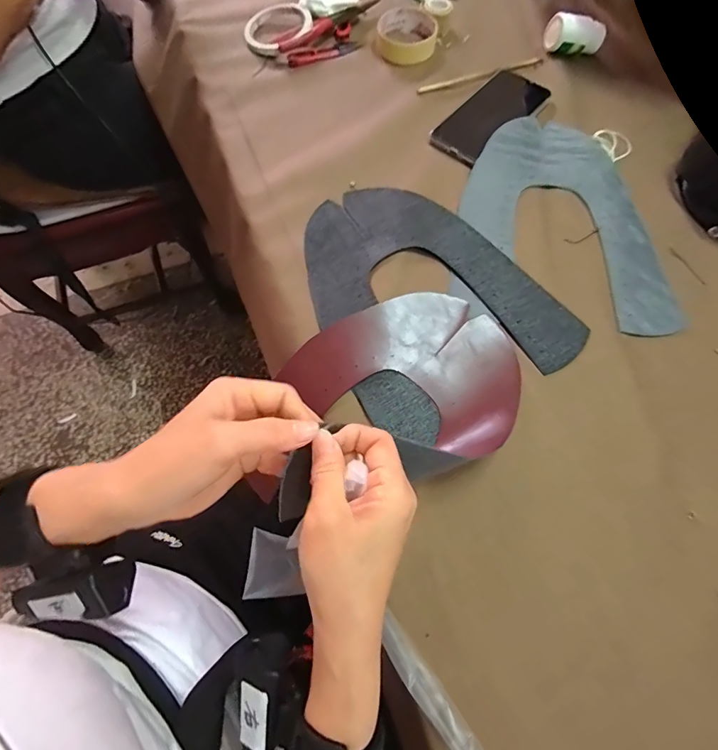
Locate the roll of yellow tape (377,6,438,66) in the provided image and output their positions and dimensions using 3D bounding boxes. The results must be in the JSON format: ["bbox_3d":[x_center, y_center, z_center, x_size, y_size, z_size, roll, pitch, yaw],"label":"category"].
[{"bbox_3d":[0.064,-0.454,0.545,0.081,0.022,0.088,6,69,1],"label":"roll of yellow tape"}]

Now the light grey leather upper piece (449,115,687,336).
[{"bbox_3d":[0.213,-0.171,0.439,0.219,0.012,0.266,4,69,1],"label":"light grey leather upper piece"}]

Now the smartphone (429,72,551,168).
[{"bbox_3d":[0.156,-0.314,0.490,0.070,0.011,0.161,40,73,13],"label":"smartphone"}]

